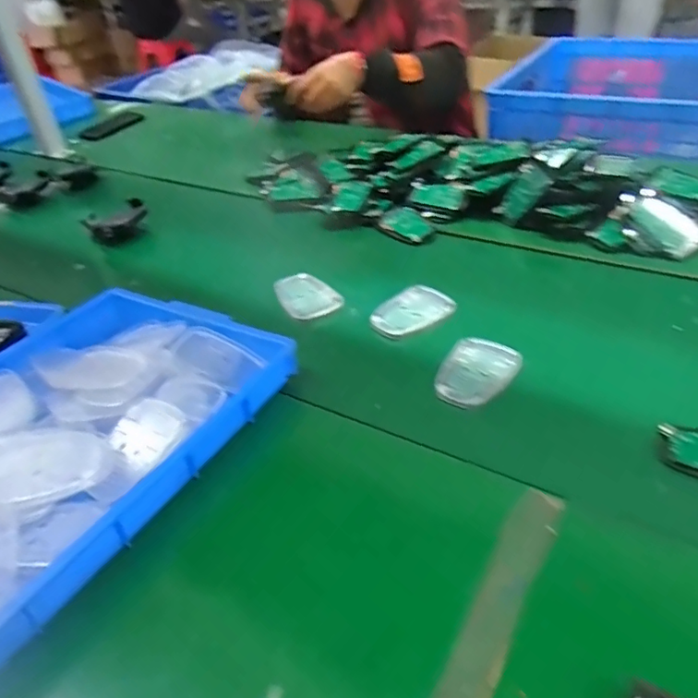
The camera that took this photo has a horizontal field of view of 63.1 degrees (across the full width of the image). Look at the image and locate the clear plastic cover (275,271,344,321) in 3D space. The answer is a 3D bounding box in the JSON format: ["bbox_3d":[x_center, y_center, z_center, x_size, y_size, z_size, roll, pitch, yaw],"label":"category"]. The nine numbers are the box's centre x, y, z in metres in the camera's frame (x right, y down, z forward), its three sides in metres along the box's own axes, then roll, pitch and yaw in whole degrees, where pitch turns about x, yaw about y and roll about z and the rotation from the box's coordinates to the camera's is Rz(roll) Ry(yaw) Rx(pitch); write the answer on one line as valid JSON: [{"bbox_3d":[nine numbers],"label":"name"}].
[{"bbox_3d":[-0.055,-0.073,0.760,0.075,0.020,0.091,-23,41,-19],"label":"clear plastic cover"}]

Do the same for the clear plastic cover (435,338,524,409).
[{"bbox_3d":[0.135,0.022,0.604,0.070,0.019,0.105,19,45,28],"label":"clear plastic cover"}]

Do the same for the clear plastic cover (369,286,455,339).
[{"bbox_3d":[0.075,-0.046,0.708,0.109,0.013,0.069,-27,43,-23],"label":"clear plastic cover"}]

